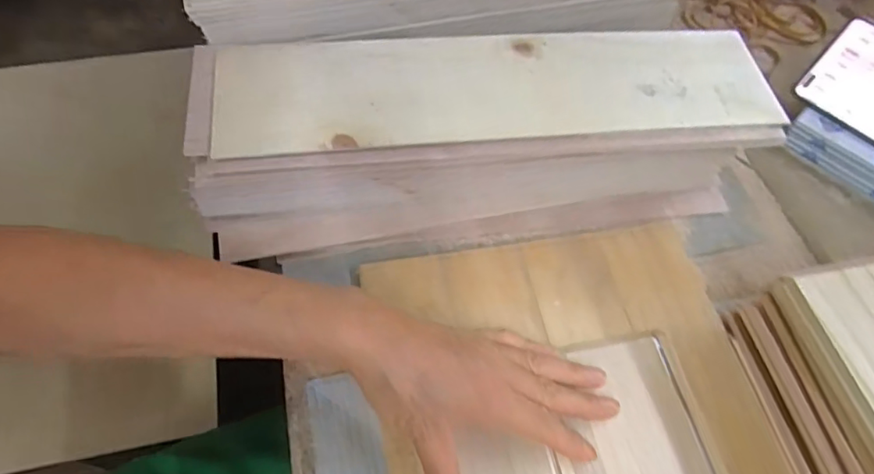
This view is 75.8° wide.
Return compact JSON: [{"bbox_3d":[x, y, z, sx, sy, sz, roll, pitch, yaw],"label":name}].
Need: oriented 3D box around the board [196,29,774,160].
[{"bbox_3d":[0.045,-0.101,0.377,0.371,0.014,0.093,-5,60,-7],"label":"board"}]

